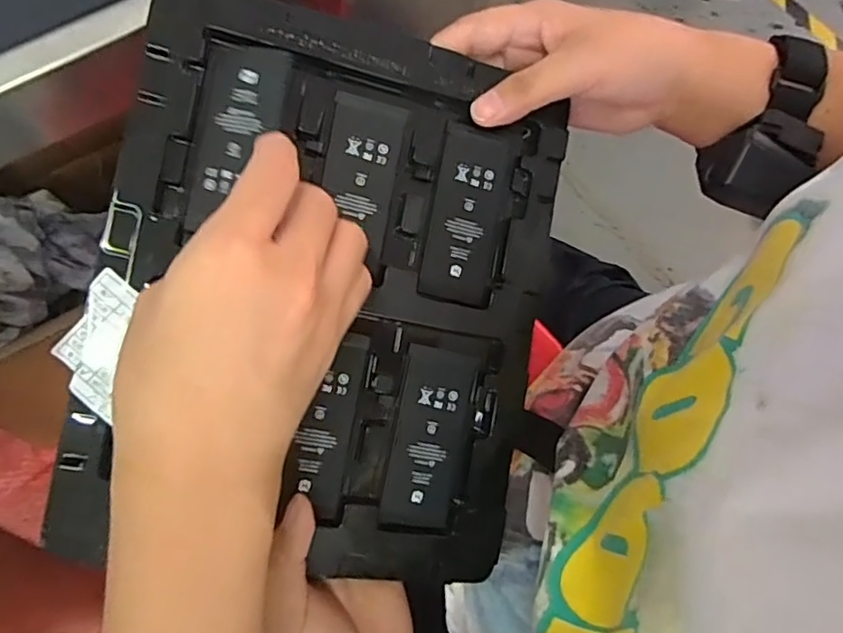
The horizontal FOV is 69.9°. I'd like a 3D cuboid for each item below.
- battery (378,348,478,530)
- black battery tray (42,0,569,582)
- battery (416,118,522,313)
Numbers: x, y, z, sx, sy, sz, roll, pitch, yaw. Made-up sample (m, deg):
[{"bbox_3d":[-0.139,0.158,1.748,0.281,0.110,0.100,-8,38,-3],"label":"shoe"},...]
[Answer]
[{"bbox_3d":[0.006,0.063,0.318,0.042,0.004,0.091,11,87,-17],"label":"battery"},{"bbox_3d":[-0.041,-0.012,0.305,0.217,0.013,0.270,11,87,-14],"label":"black battery tray"},{"bbox_3d":[0.026,-0.055,0.326,0.043,0.004,0.094,13,86,-17],"label":"battery"}]

